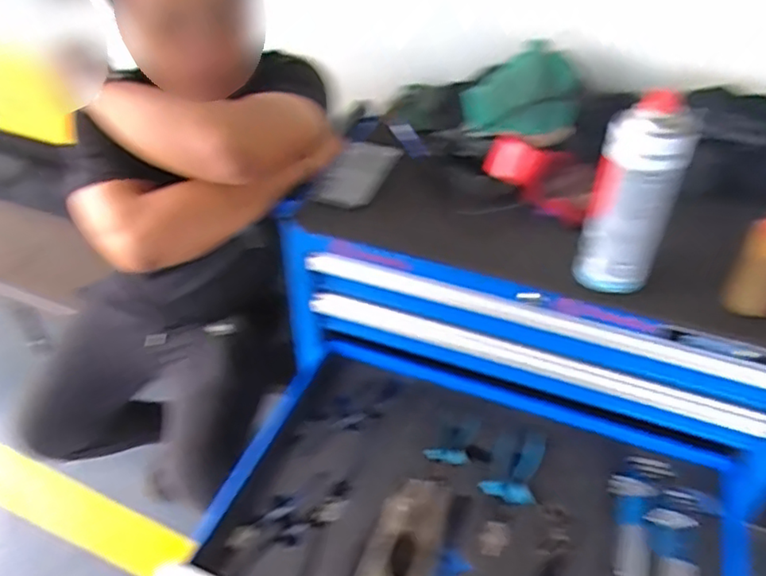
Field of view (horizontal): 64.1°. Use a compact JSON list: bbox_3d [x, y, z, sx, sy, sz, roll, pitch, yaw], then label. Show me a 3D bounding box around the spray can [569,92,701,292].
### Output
[{"bbox_3d":[0.267,-0.094,0.663,0.079,0.212,0.057,10,42,12],"label":"spray can"}]

